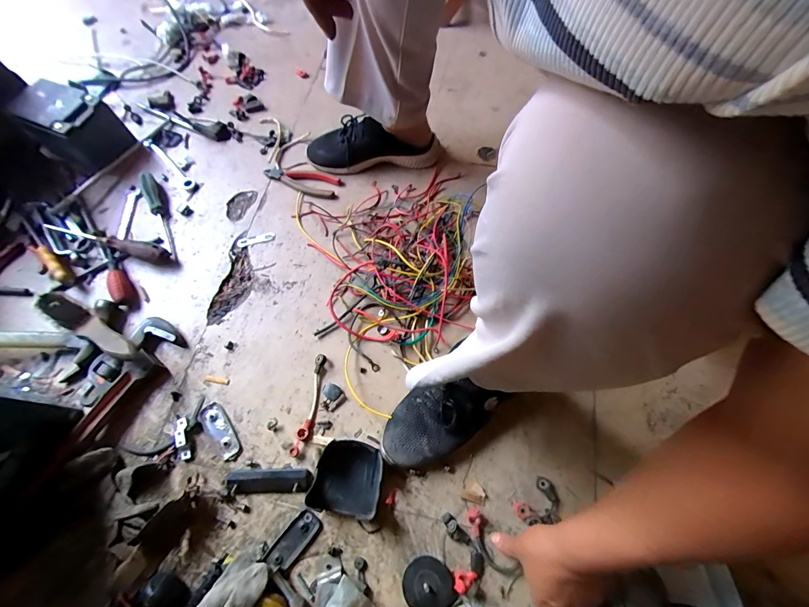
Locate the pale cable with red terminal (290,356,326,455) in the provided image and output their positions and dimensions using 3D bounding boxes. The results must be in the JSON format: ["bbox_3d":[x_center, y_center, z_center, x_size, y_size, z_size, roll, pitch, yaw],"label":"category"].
[{"bbox_3d":[-0.134,0.142,0.515,0.019,0.011,0.140,8,67,5],"label":"pale cable with red terminal"}]

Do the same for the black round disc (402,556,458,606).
[{"bbox_3d":[0.028,0.336,0.430,0.055,0.011,0.057,-1,67,1],"label":"black round disc"}]

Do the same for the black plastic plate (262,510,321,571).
[{"bbox_3d":[-0.140,0.298,0.453,0.032,0.010,0.073,38,73,16],"label":"black plastic plate"}]

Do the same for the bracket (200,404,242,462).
[{"bbox_3d":[-0.258,0.178,0.508,0.031,0.004,0.085,-40,71,-14],"label":"bracket"}]

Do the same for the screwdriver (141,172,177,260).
[{"bbox_3d":[-0.439,-0.165,0.649,0.030,0.029,0.205,-28,69,-10],"label":"screwdriver"}]

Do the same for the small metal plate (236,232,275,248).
[{"bbox_3d":[-0.263,-0.112,0.640,0.066,0.007,0.016,-15,70,-6],"label":"small metal plate"}]

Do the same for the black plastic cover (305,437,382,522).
[{"bbox_3d":[-0.071,0.224,0.465,0.081,0.042,0.084,12,67,7],"label":"black plastic cover"}]

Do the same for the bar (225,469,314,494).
[{"bbox_3d":[-0.179,0.232,0.471,0.111,0.020,0.027,-1,67,1],"label":"bar"}]

